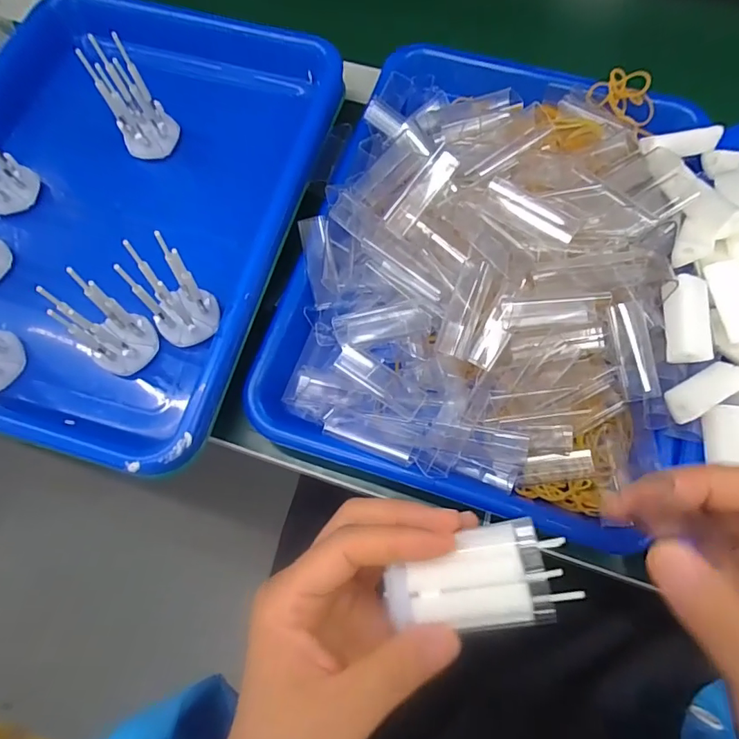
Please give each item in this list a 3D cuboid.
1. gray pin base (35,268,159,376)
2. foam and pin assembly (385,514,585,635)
[{"bbox_3d":[-0.151,-0.024,0.273,0.028,0.076,0.036,39,75,14],"label":"gray pin base"},{"bbox_3d":[0.041,0.082,0.188,0.068,0.015,0.036,-8,70,-1],"label":"foam and pin assembly"}]

